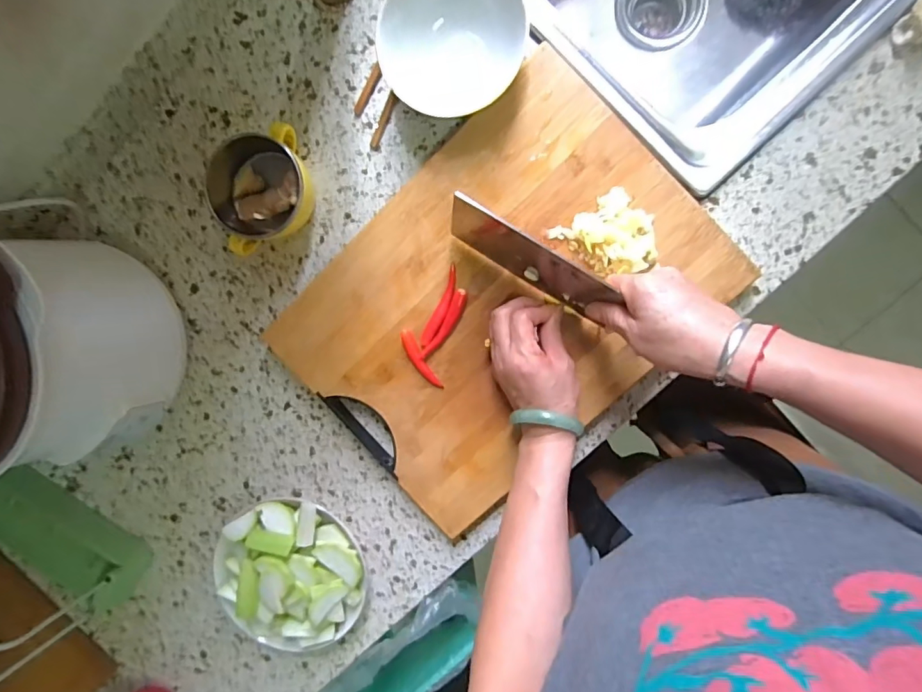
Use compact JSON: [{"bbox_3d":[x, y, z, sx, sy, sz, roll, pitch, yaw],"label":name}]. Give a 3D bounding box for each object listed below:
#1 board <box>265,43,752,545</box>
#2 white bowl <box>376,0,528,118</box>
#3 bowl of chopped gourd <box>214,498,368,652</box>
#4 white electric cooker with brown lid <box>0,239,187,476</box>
[{"bbox_3d":[0.039,-0.035,0.486,0.394,0.022,0.306,-44,90,9],"label":"board"},{"bbox_3d":[-0.006,-0.273,0.449,0.125,0.075,0.108,-6,95,7],"label":"white bowl"},{"bbox_3d":[-0.184,0.248,0.533,0.152,0.061,0.163,1,96,6],"label":"bowl of chopped gourd"},{"bbox_3d":[-0.388,0.004,0.434,0.173,0.189,0.184,1,96,6],"label":"white electric cooker with brown lid"}]

